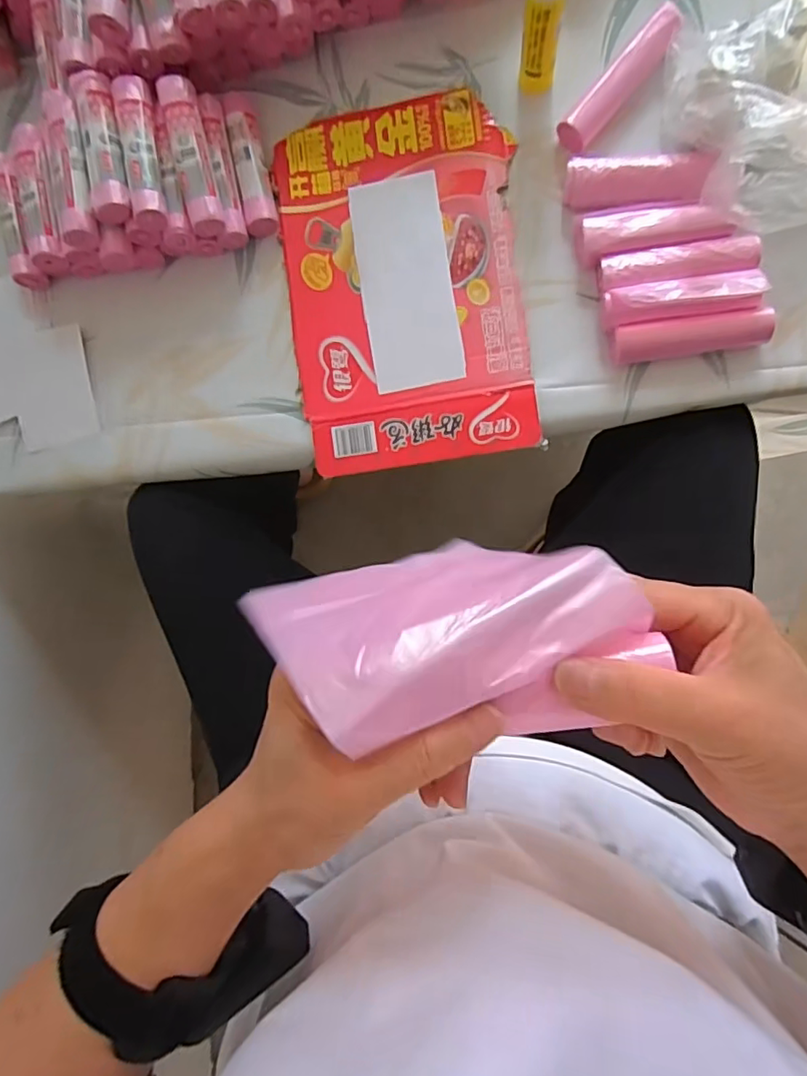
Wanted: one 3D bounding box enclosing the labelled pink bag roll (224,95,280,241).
[{"bbox_3d":[-0.134,-0.331,0.494,0.027,0.024,0.126,-9,88,8],"label":"labelled pink bag roll"}]

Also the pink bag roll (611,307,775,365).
[{"bbox_3d":[0.230,-0.161,0.448,0.118,0.022,0.026,-5,89,8],"label":"pink bag roll"}]

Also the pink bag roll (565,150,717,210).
[{"bbox_3d":[0.187,-0.286,0.454,0.106,0.036,0.035,8,90,8],"label":"pink bag roll"}]

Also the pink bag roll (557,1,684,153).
[{"bbox_3d":[0.182,-0.379,0.458,0.028,0.032,0.129,44,95,6],"label":"pink bag roll"}]

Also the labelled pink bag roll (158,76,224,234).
[{"bbox_3d":[-0.174,-0.318,0.466,0.028,0.035,0.114,-9,88,8],"label":"labelled pink bag roll"}]

